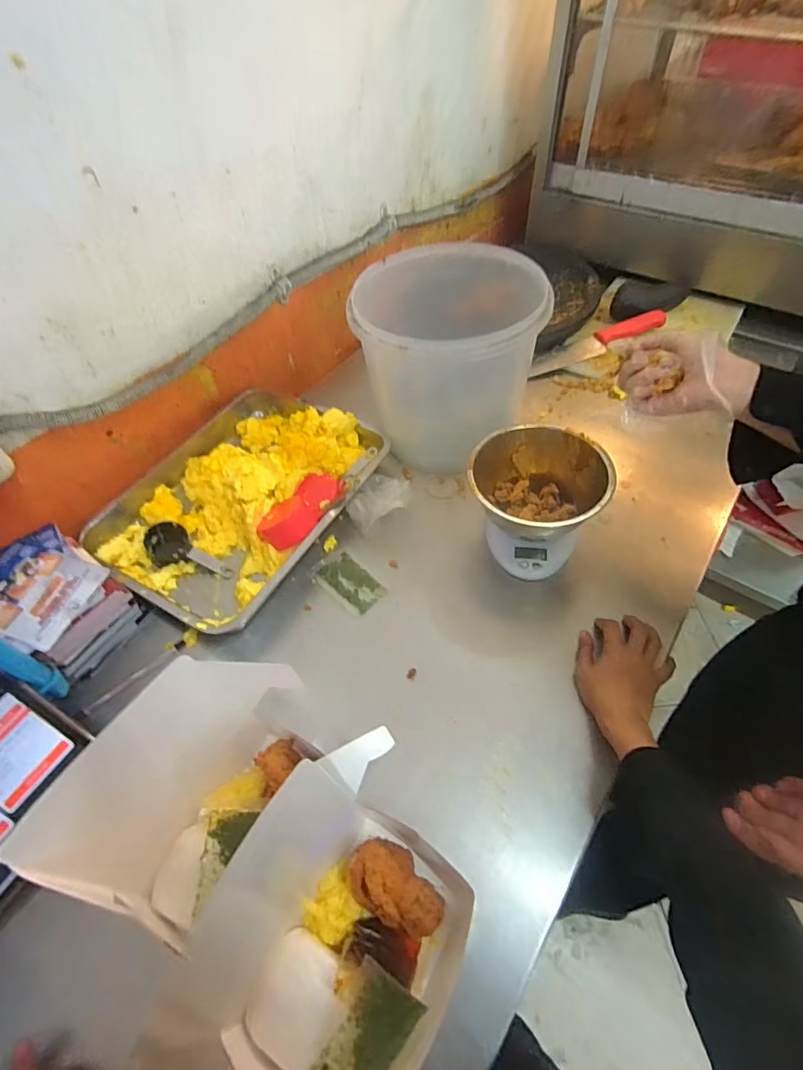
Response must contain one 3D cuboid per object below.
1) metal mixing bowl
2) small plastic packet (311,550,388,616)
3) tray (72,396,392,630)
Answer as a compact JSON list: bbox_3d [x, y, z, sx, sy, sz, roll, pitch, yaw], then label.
[{"bbox_3d":[0.175,-0.065,0.637,0.171,0.079,0.138,16,56,15],"label":"metal mixing bowl"},{"bbox_3d":[-0.072,0.062,0.655,0.055,0.006,0.100,-38,60,-22],"label":"small plastic packet"},{"bbox_3d":[-0.237,-0.063,0.722,0.311,0.069,0.393,23,58,19],"label":"tray"}]

